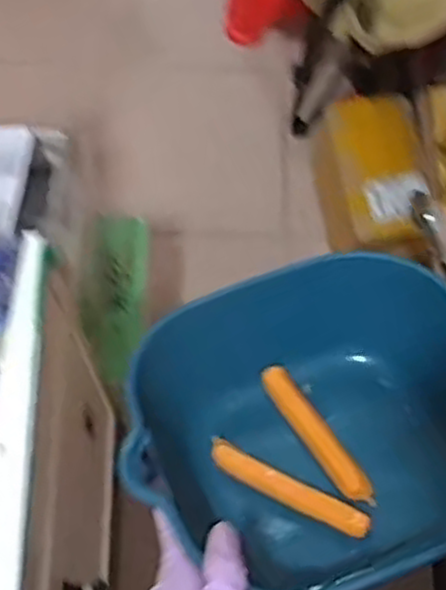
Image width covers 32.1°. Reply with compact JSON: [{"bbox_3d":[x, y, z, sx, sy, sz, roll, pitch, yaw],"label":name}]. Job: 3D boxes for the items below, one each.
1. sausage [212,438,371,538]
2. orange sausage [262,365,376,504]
[{"bbox_3d":[0.045,0.139,0.556,0.124,0.014,0.020,24,69,24],"label":"sausage"},{"bbox_3d":[0.071,0.103,0.586,0.024,0.017,0.130,-28,52,-12],"label":"orange sausage"}]

